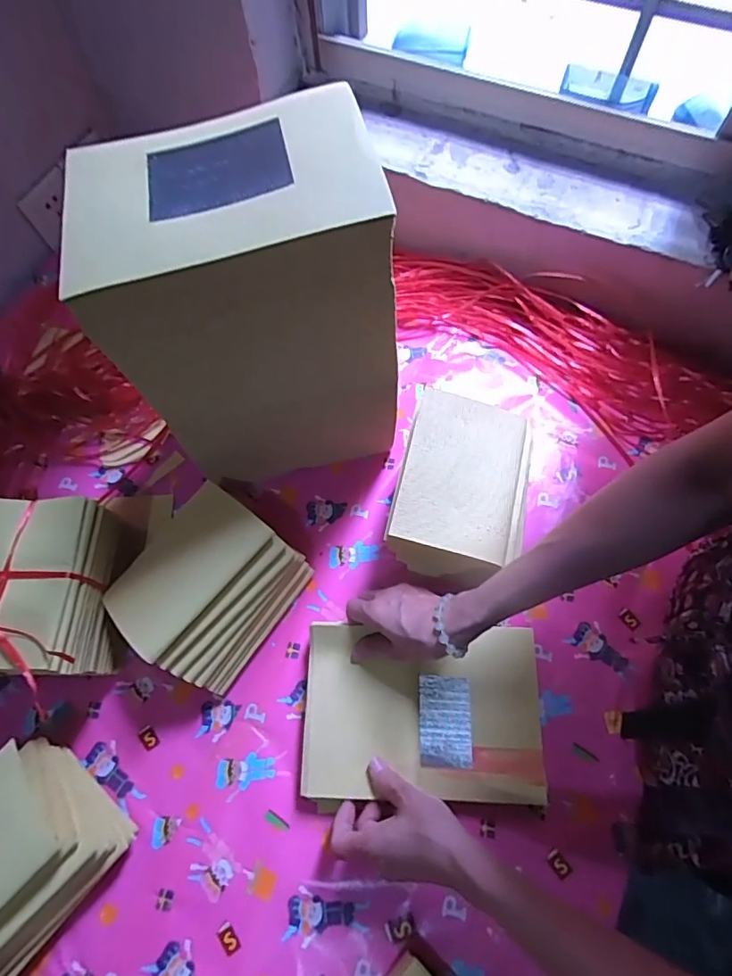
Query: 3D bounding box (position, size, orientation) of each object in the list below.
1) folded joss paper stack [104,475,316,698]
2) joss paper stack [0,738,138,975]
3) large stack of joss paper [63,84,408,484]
[{"bbox_3d":[-0.166,0.099,0.536,0.149,0.110,0.167,33,72,13],"label":"folded joss paper stack"},{"bbox_3d":[-0.318,0.332,0.446,0.137,0.098,0.158,40,74,15],"label":"joss paper stack"},{"bbox_3d":[-0.102,-0.163,0.496,0.223,0.308,0.170,-13,68,-4],"label":"large stack of joss paper"}]

